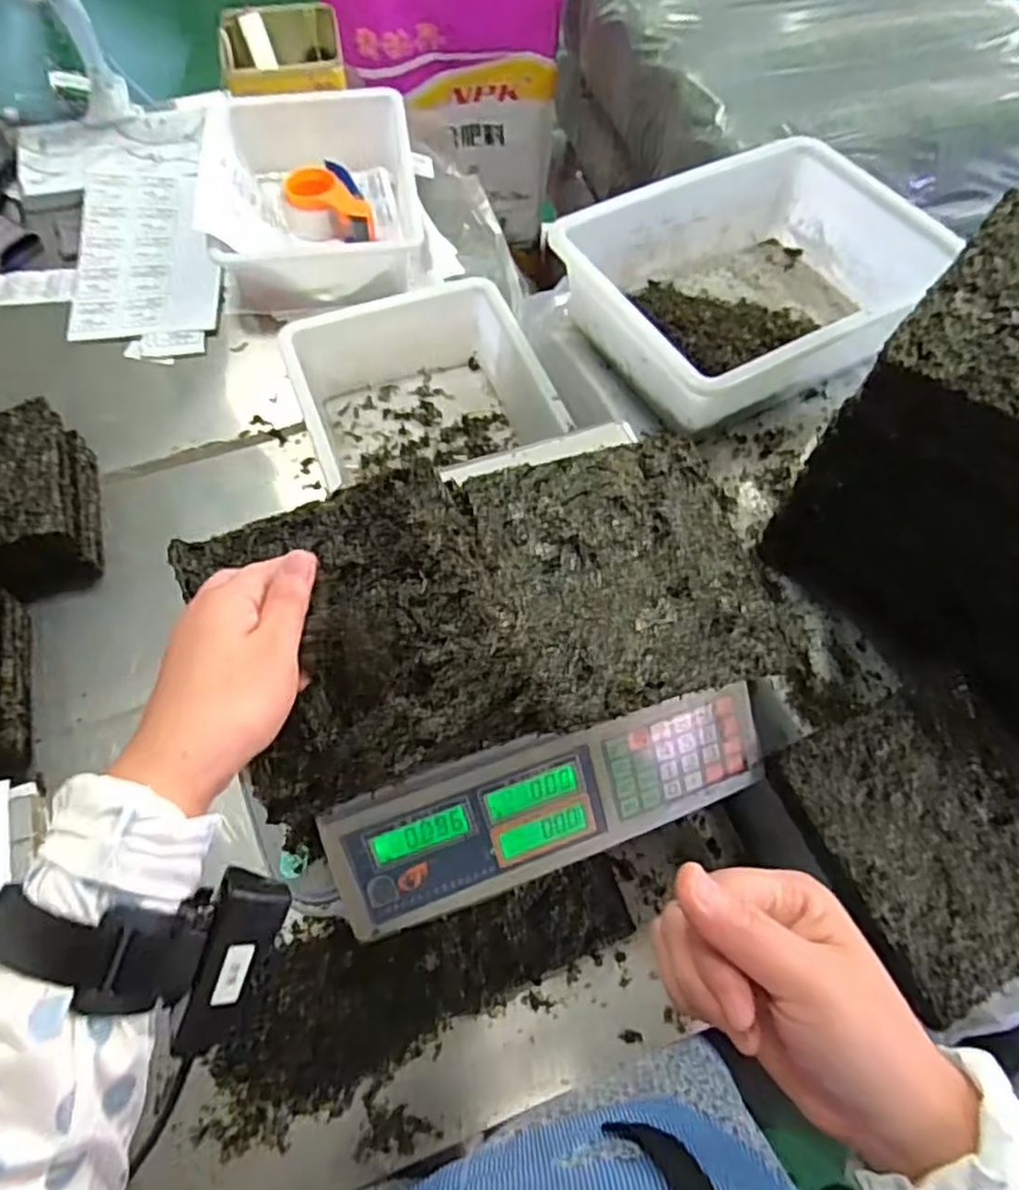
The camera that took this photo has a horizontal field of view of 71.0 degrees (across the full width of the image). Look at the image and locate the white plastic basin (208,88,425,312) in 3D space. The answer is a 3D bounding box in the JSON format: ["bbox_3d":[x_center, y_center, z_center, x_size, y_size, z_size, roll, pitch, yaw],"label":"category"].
[{"bbox_3d":[-0.281,-0.593,1.056,0.286,0.110,0.357,-8,63,-6],"label":"white plastic basin"}]

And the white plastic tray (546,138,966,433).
[{"bbox_3d":[0.262,-0.339,0.782,0.357,0.112,0.287,-27,67,-15],"label":"white plastic tray"}]

